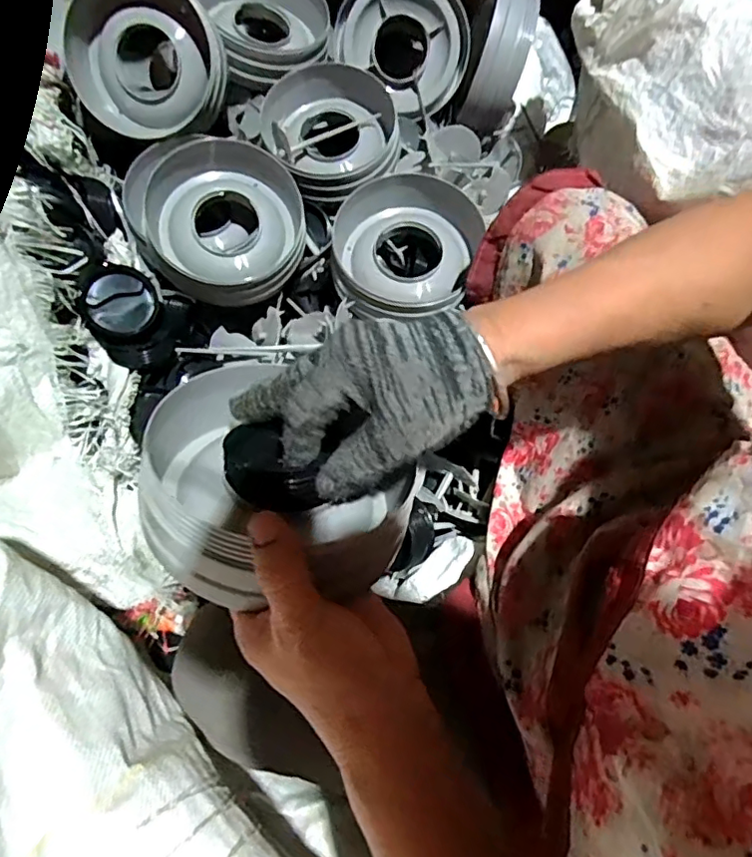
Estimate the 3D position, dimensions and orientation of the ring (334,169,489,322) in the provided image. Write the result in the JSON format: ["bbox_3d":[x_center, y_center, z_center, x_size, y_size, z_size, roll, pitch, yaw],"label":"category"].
[{"bbox_3d":[0.032,-0.186,0.585,0.146,0.061,0.145,0,70,1],"label":"ring"}]

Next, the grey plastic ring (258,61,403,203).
[{"bbox_3d":[-0.049,-0.333,0.648,0.148,0.068,0.156,0,70,1],"label":"grey plastic ring"}]

